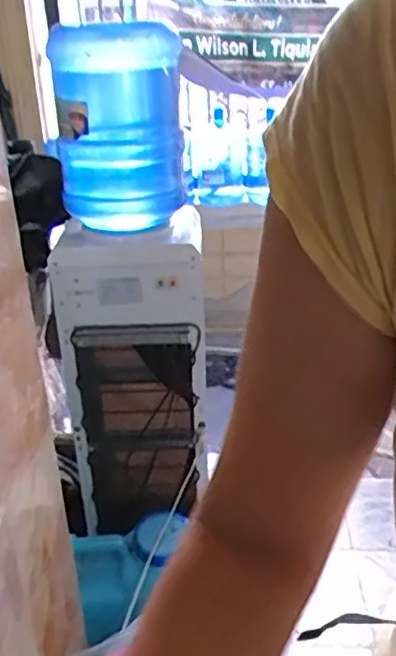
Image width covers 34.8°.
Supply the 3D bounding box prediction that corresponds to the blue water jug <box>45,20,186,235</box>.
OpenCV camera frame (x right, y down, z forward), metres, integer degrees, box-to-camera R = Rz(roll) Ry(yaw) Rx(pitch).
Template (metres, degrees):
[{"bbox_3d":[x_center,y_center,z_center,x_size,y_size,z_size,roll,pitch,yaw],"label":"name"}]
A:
[{"bbox_3d":[-0.145,-0.348,1.164,0.230,0.364,0.246,-4,26,-3],"label":"blue water jug"}]

